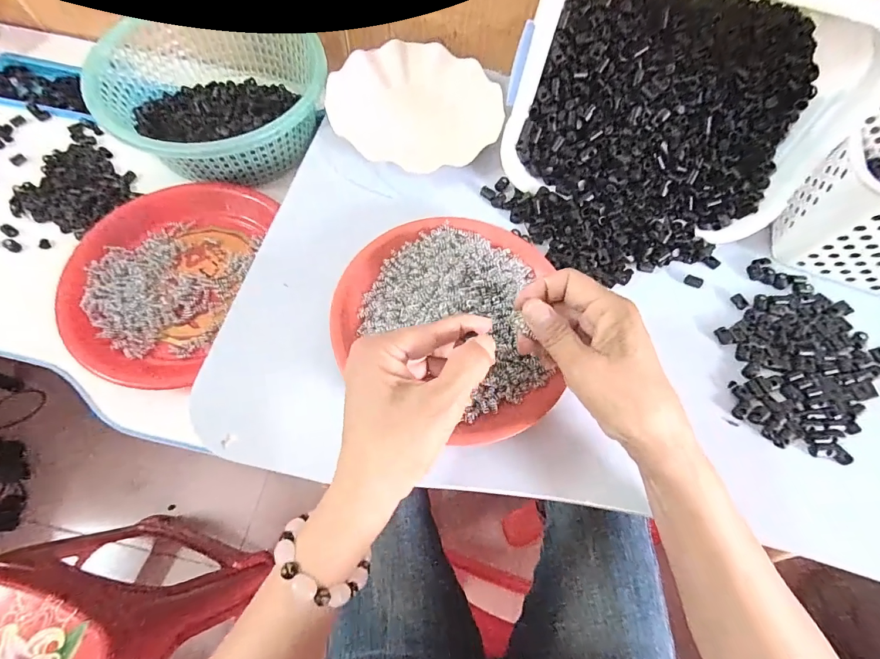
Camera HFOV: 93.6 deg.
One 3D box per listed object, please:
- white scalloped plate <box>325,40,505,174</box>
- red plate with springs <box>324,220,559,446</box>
[{"bbox_3d":[-0.023,-0.242,0.446,0.177,0.029,0.169,1,66,-2],"label":"white scalloped plate"},{"bbox_3d":[0.005,-0.007,0.339,0.175,0.031,0.188,1,66,-2],"label":"red plate with springs"}]

